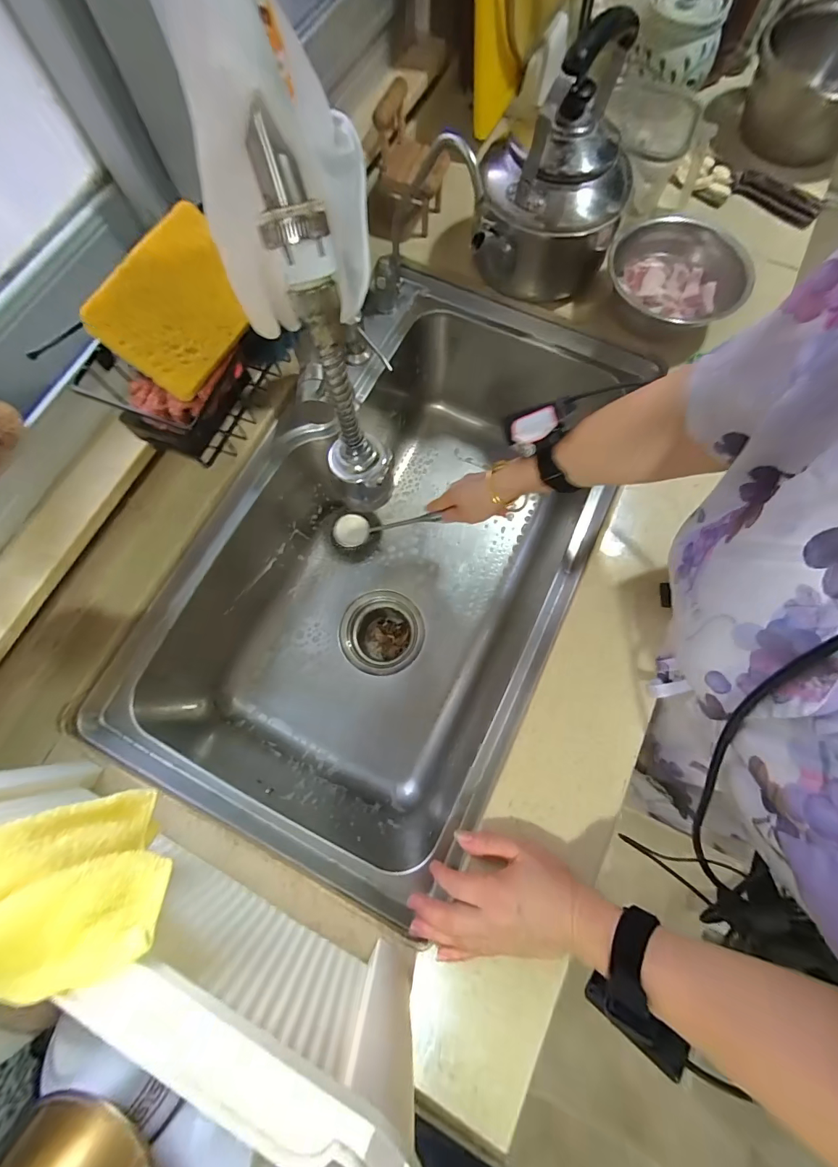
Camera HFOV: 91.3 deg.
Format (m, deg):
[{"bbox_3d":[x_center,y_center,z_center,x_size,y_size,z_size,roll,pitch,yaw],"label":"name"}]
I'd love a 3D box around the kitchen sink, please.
[{"bbox_3d":[-0.034,-0.047,0.600,0.457,0.243,0.718,26,76,8],"label":"kitchen sink"}]

